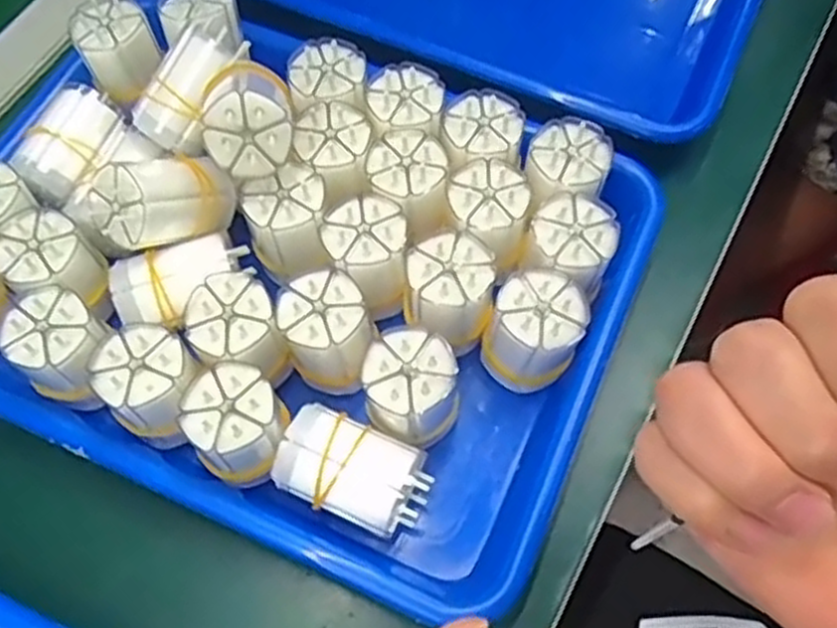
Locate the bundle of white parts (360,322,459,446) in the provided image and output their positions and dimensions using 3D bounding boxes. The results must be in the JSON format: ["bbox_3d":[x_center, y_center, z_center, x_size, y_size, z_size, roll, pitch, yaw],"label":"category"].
[{"bbox_3d":[-0.002,0.035,0.352,0.038,0.061,0.039,-1,65,1],"label":"bundle of white parts"}]

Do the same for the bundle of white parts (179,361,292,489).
[{"bbox_3d":[-0.075,0.046,0.335,0.038,0.035,0.040,-28,67,-11],"label":"bundle of white parts"}]

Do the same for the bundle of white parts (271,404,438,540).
[{"bbox_3d":[-0.027,0.070,0.348,0.063,0.040,0.040,24,68,12],"label":"bundle of white parts"}]

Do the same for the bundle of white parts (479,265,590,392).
[{"bbox_3d":[0.053,0.009,0.361,0.039,0.058,0.040,-1,65,1],"label":"bundle of white parts"}]

